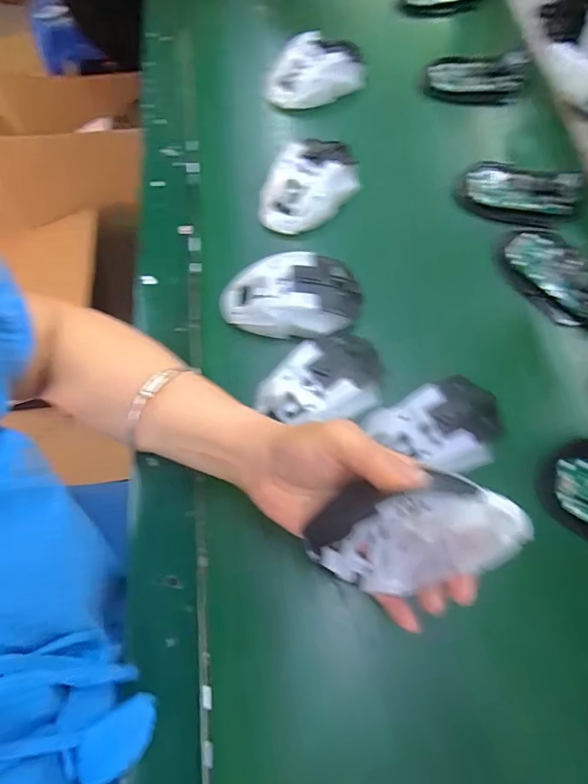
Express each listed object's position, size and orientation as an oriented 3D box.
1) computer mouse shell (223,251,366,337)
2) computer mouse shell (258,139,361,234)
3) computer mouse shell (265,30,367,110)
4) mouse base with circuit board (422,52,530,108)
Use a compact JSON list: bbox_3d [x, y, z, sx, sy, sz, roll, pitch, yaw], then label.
[{"bbox_3d":[-0.004,-0.078,0.372,0.114,0.033,0.065,-2,68,-1],"label":"computer mouse shell"},{"bbox_3d":[0.016,-0.196,0.421,0.067,0.037,0.108,35,72,13],"label":"computer mouse shell"},{"bbox_3d":[0.025,-0.339,0.475,0.110,0.037,0.069,-11,69,-5],"label":"computer mouse shell"},{"bbox_3d":[0.197,-0.339,0.485,0.110,0.019,0.058,3,68,1],"label":"mouse base with circuit board"}]

